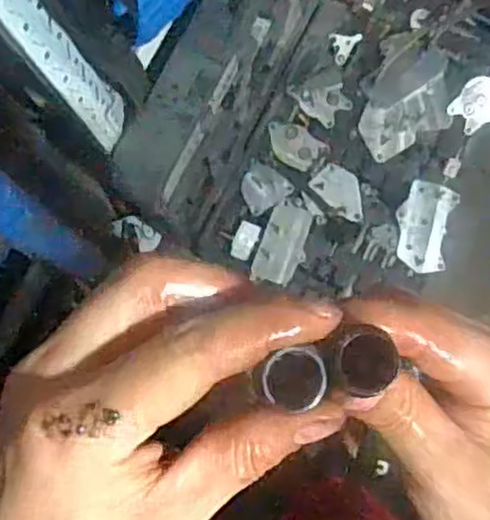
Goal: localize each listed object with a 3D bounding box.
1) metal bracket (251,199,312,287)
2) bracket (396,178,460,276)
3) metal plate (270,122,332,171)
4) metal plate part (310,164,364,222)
[{"bbox_3d":[0.075,-0.029,1.359,0.084,0.019,0.155,20,83,3],"label":"metal bracket"},{"bbox_3d":[0.339,-0.063,1.343,0.100,0.034,0.167,15,83,3],"label":"bracket"},{"bbox_3d":[0.097,-0.220,1.385,0.118,0.019,0.080,33,84,5],"label":"metal plate"},{"bbox_3d":[0.188,-0.131,1.367,0.116,0.010,0.076,40,81,7],"label":"metal plate part"}]

